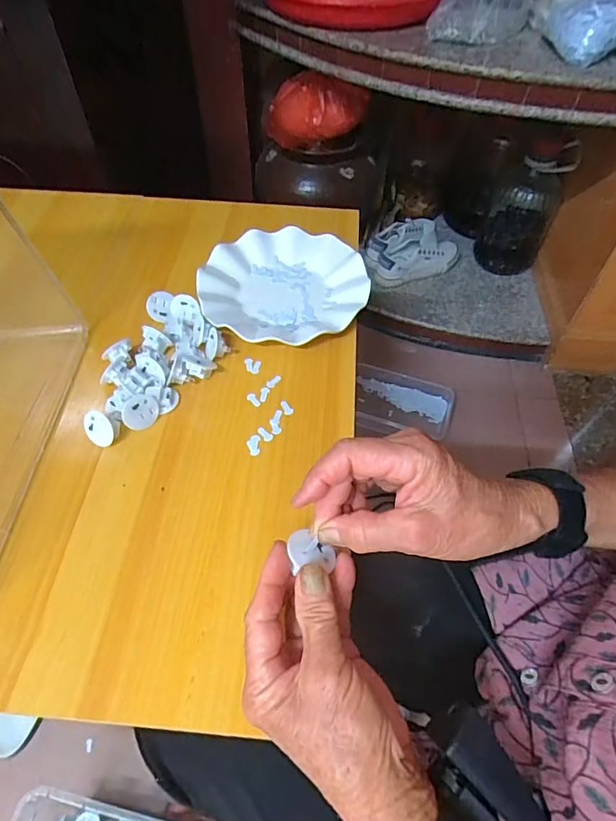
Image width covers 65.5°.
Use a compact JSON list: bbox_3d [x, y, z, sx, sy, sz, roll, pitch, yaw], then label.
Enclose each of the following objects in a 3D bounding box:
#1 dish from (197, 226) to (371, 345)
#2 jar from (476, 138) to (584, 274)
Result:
[{"bbox_3d":[-0.027,-0.142,0.537,0.179,0.022,0.174,0,54,-1],"label":"dish"},{"bbox_3d":[0.533,-0.506,1.202,0.151,0.309,0.167,19,56,13],"label":"jar"}]

